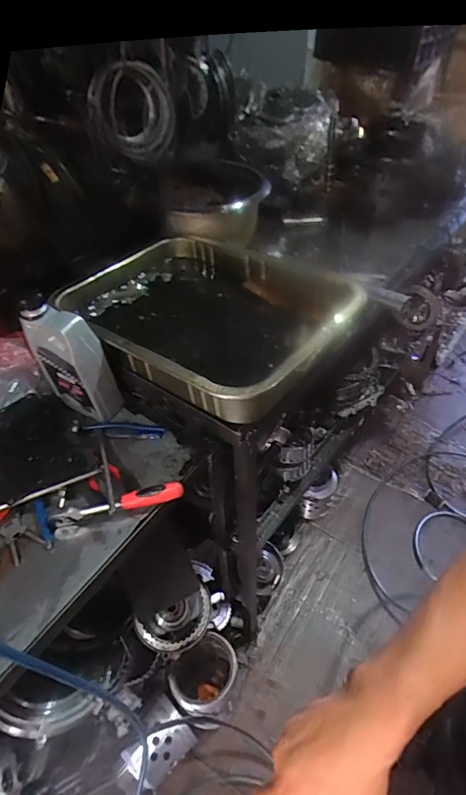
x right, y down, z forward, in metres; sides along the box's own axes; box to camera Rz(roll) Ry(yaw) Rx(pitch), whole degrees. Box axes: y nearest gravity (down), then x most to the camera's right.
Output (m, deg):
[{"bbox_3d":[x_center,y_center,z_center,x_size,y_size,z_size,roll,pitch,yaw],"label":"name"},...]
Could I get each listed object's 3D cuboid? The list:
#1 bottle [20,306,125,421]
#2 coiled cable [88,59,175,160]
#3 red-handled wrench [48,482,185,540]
[{"bbox_3d":[-0.262,-0.055,0.737,0.118,0.202,0.056,19,50,19],"label":"bottle"},{"bbox_3d":[-0.188,-0.539,0.848,0.170,0.161,0.051,-8,25,-32],"label":"coiled cable"},{"bbox_3d":[-0.167,0.158,0.640,0.198,0.032,0.023,-18,47,6],"label":"red-handled wrench"}]

